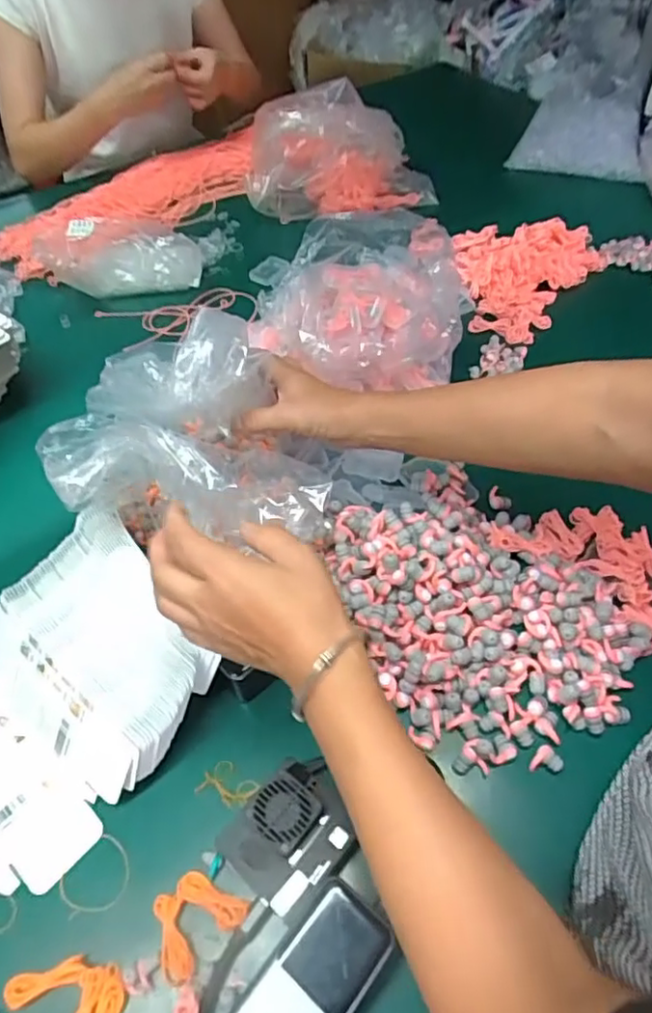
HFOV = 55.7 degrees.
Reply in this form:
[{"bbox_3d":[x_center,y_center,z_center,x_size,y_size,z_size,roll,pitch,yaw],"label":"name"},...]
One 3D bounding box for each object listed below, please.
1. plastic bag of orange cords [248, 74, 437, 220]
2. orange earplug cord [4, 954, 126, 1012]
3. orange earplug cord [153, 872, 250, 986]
[{"bbox_3d":[0.019,-0.535,0.926,0.264,0.171,0.121,-13,53,-7],"label":"plastic bag of orange cords"},{"bbox_3d":[-0.166,0.314,0.387,0.075,0.013,0.053,10,54,11],"label":"orange earplug cord"},{"bbox_3d":[-0.089,0.274,0.411,0.062,0.009,0.049,-38,60,-23],"label":"orange earplug cord"}]

